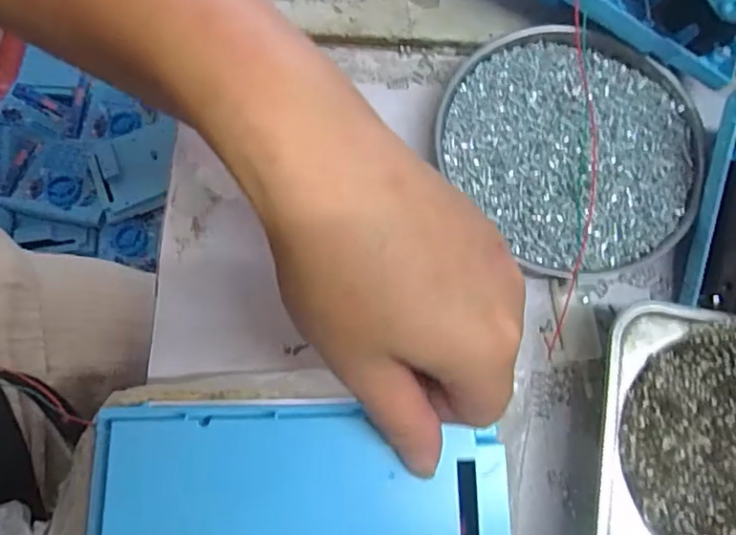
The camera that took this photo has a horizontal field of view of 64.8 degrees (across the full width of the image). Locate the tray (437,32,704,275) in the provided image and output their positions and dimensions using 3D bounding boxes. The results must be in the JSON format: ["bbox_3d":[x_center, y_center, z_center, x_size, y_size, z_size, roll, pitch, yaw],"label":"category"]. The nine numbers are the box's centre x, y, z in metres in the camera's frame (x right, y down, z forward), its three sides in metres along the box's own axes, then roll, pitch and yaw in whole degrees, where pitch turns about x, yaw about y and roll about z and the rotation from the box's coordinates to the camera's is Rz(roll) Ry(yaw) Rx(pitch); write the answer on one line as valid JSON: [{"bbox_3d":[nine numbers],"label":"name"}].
[{"bbox_3d":[0.108,-0.065,0.303,0.119,0.016,0.131,-36,79,-10],"label":"tray"}]

